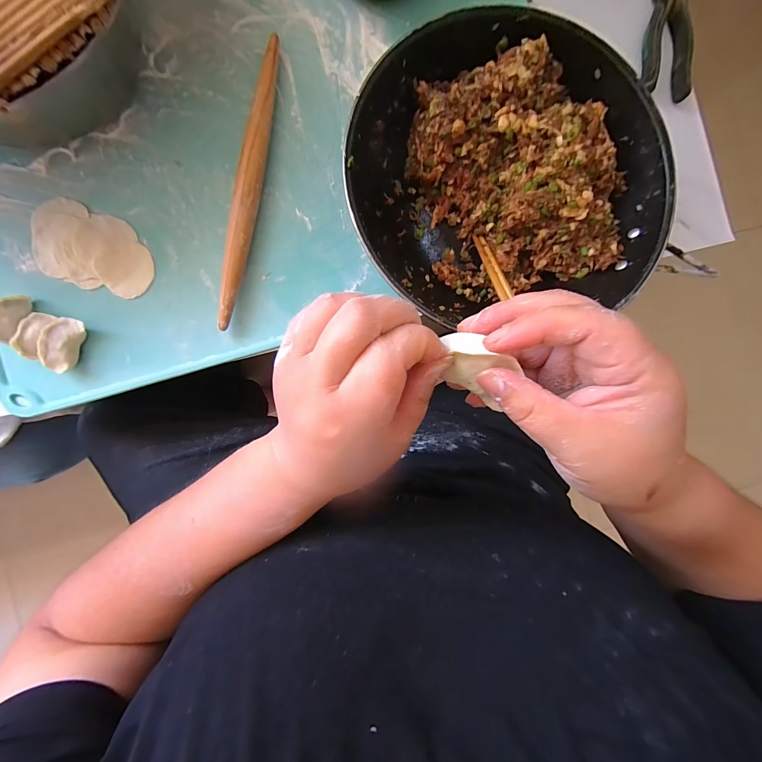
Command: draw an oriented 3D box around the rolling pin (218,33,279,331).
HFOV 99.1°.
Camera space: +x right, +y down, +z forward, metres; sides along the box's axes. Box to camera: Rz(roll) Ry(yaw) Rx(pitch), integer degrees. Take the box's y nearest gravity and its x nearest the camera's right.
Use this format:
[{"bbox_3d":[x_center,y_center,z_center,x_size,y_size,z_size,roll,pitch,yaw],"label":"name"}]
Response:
[{"bbox_3d":[-0.142,-0.213,0.351,0.023,0.030,0.310,9,89,-5],"label":"rolling pin"}]

